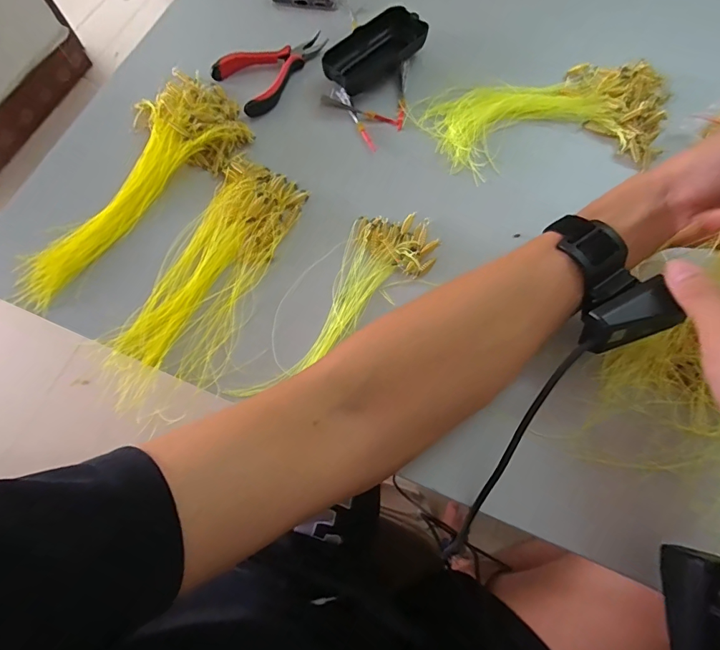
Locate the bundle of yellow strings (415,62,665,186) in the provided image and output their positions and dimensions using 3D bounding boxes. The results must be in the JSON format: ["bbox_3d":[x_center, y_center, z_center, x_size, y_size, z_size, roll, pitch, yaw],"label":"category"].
[{"bbox_3d":[0.182,-0.200,0.388,0.233,0.018,0.112,-5,71,-1],"label":"bundle of yellow strings"}]

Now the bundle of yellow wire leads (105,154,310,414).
[{"bbox_3d":[-0.121,-0.040,0.335,0.087,0.011,0.221,24,73,8],"label":"bundle of yellow wire leads"}]

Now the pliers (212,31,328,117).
[{"bbox_3d":[-0.084,-0.264,0.411,0.115,0.016,0.063,-40,75,-12],"label":"pliers"}]

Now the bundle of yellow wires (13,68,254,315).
[{"bbox_3d":[-0.210,-0.129,0.363,0.100,0.027,0.259,35,75,12],"label":"bundle of yellow wires"}]

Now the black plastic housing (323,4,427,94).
[{"bbox_3d":[0.014,-0.273,0.409,0.058,0.021,0.111,43,77,13],"label":"black plastic housing"}]

